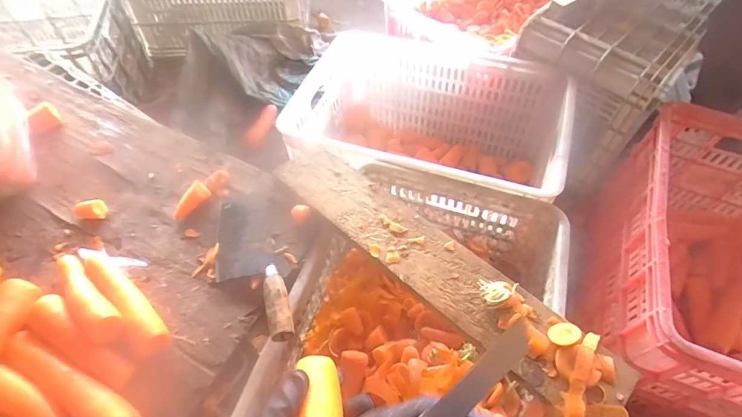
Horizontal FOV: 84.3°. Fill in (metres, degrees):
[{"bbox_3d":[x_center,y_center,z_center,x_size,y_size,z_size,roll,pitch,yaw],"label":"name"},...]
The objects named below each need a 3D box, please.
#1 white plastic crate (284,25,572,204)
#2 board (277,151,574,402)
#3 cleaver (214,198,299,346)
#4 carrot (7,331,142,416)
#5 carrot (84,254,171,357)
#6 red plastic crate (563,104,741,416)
[{"bbox_3d":[0.111,-0.141,0.904,0.532,0.285,0.406,21,57,13],"label":"white plastic crate"},{"bbox_3d":[0.062,0.053,0.585,0.489,0.023,0.106,37,62,22],"label":"board"},{"bbox_3d":[-0.161,0.071,0.573,0.110,0.031,0.240,-9,56,-7],"label":"cleaver"},{"bbox_3d":[-0.337,0.202,0.463,0.192,0.032,0.039,26,59,16],"label":"carrot"},{"bbox_3d":[-0.315,0.117,0.528,0.038,0.042,0.182,-38,64,-24],"label":"carrot"},{"bbox_3d":[0.622,0.115,0.734,0.372,0.296,0.526,16,56,10],"label":"red plastic crate"}]

